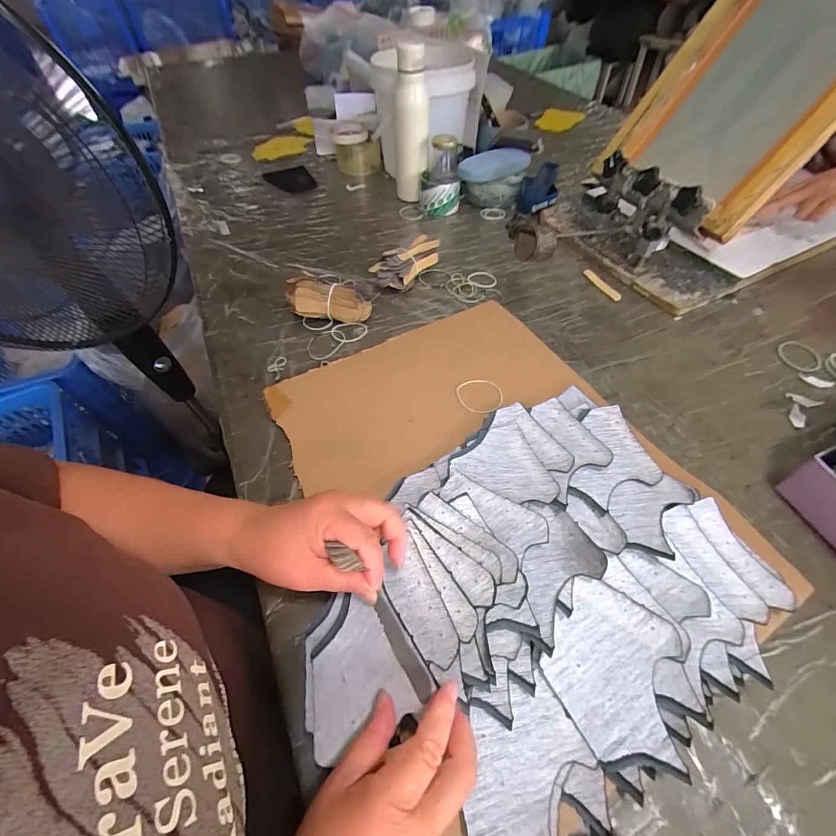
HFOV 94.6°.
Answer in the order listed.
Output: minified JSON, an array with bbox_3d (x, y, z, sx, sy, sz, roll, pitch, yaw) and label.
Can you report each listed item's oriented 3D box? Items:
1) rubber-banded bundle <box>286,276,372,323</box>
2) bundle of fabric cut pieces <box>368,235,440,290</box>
[{"bbox_3d":[-0.133,-0.170,0.566,0.122,0.049,0.033,11,52,-6],"label":"rubber-banded bundle"},{"bbox_3d":[-0.019,-0.251,0.634,0.061,0.050,0.125,29,58,22],"label":"bundle of fabric cut pieces"}]

